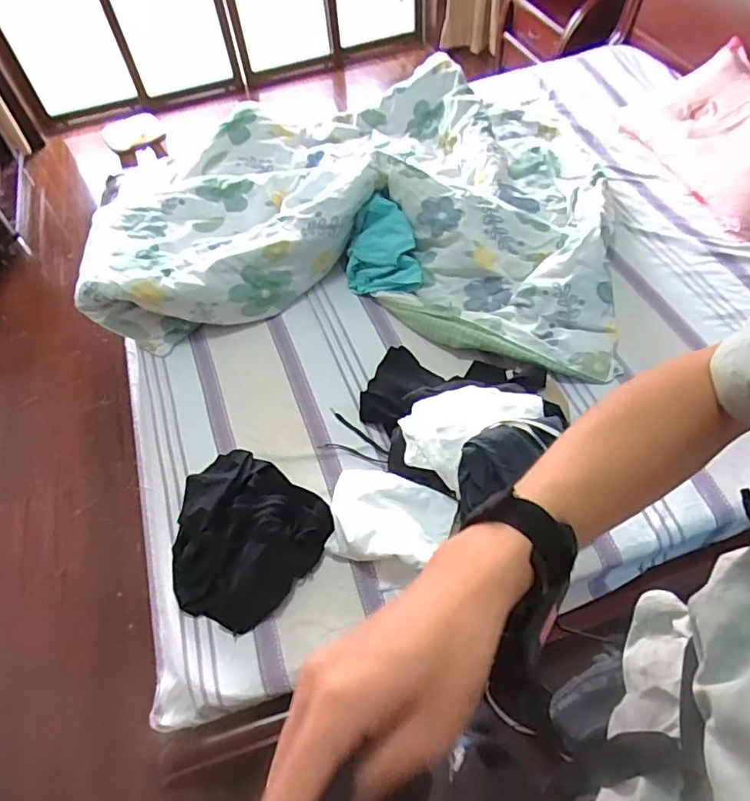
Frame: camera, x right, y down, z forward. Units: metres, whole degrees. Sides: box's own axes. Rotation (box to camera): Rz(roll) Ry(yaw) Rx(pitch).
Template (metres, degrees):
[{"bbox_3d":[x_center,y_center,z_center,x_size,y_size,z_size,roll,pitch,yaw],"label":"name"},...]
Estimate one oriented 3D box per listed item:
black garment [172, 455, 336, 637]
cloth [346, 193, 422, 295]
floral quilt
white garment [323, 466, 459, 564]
[{"bbox_3d":[-0.265,0.261,1.101,0.303,0.072,0.299,28,62,22],"label":"black garment"},{"bbox_3d":[0.014,-0.385,1.474,0.182,0.168,0.219,-9,55,-1],"label":"cloth"},{"bbox_3d":[-0.028,-0.616,1.609,1.327,0.228,1.112,4,56,8],"label":"floral quilt"},{"bbox_3d":[0.025,0.222,1.081,0.244,0.046,0.176,12,57,13],"label":"white garment"}]

